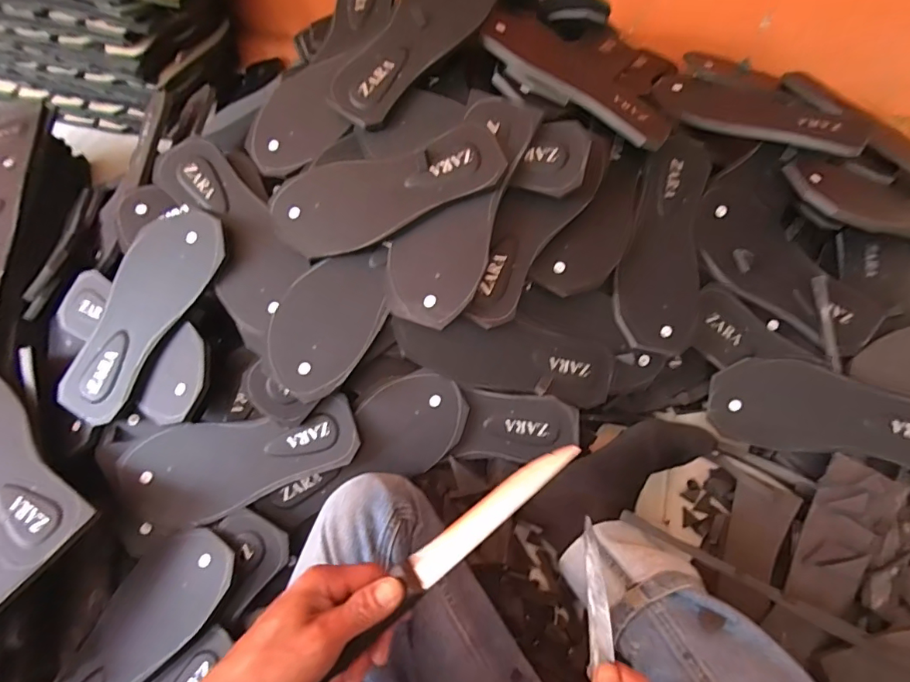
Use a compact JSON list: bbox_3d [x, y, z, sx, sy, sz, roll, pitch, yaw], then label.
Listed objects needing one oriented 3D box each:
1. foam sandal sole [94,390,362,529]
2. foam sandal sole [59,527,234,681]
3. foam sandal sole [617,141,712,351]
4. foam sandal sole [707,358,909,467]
[{"bbox_3d":[-0.243,0.133,0.522,0.275,0.024,0.102,-13,90,0],"label":"foam sandal sole"},{"bbox_3d":[-0.322,0.306,0.472,0.106,0.016,0.254,26,73,24],"label":"foam sandal sole"},{"bbox_3d":[0.244,-0.113,0.555,0.098,0.015,0.254,12,84,-4],"label":"foam sandal sole"},{"bbox_3d":[0.422,0.080,0.532,0.249,0.015,0.098,7,91,15],"label":"foam sandal sole"}]

